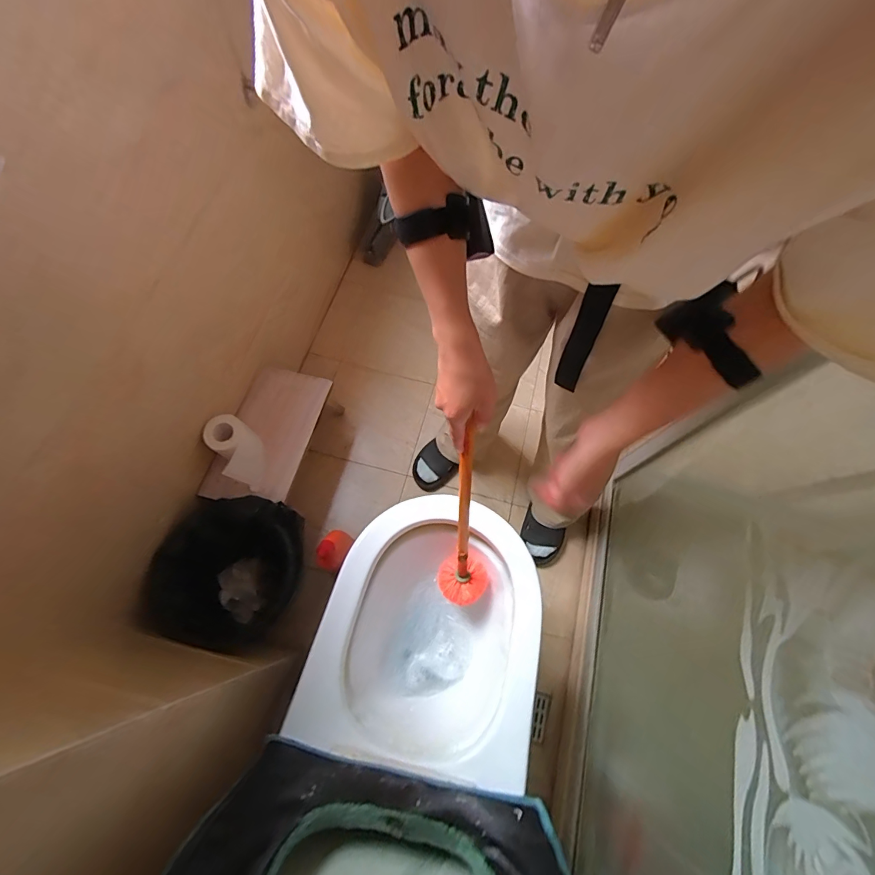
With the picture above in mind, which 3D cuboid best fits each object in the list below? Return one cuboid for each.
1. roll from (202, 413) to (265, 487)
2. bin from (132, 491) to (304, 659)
[{"bbox_3d":[-0.425,0.027,0.900,0.088,0.099,0.146,-32,73,-15],"label":"roll"},{"bbox_3d":[-0.427,0.288,0.901,0.264,0.230,0.281,13,67,2],"label":"bin"}]

